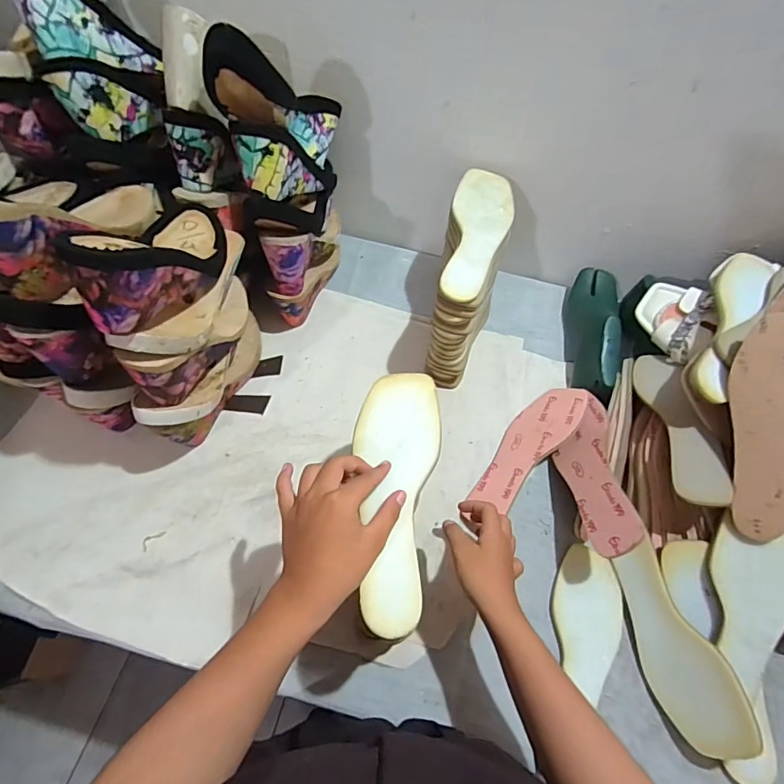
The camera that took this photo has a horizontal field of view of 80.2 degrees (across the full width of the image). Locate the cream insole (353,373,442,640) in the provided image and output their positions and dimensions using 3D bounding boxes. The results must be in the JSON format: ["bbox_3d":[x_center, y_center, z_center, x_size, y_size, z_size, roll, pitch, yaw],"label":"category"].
[{"bbox_3d":[0.003,0.087,0.421,0.077,0.016,0.235,5,58,-1],"label":"cream insole"}]

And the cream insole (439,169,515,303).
[{"bbox_3d":[0.115,-0.210,0.610,0.077,0.010,0.236,11,62,3],"label":"cream insole"}]

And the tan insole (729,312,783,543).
[{"bbox_3d":[0.410,0.035,0.506,0.081,0.009,0.243,12,94,32],"label":"tan insole"}]

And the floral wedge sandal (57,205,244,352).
[{"bbox_3d":[-0.232,-0.114,0.478,0.081,0.119,0.252,6,28,0],"label":"floral wedge sandal"}]

